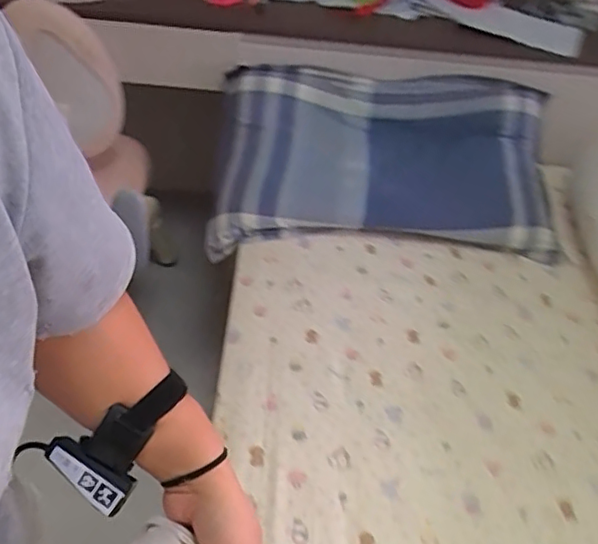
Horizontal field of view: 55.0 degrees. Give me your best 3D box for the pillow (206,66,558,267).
[{"bbox_3d":[0.172,-0.259,1.224,0.685,0.212,0.419,8,48,-2],"label":"pillow"}]

